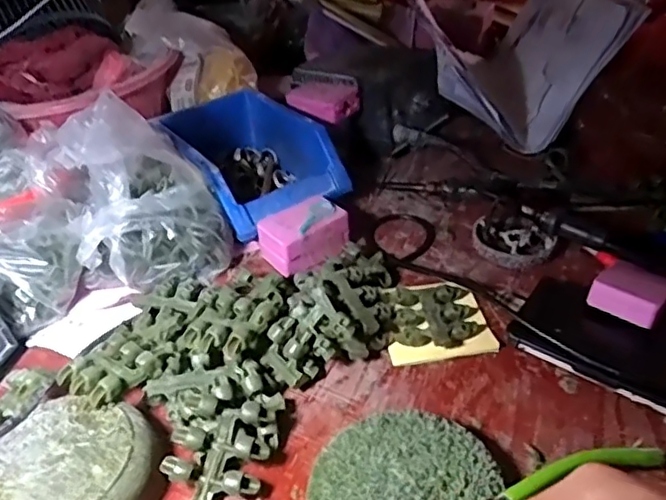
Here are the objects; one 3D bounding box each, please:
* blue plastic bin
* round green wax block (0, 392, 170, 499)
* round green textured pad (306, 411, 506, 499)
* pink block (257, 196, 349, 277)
[{"bbox_3d":[-0.082,-0.087,0.589,0.125,0.069,0.188,-25,42,-25],"label":"blue plastic bin"},{"bbox_3d":[-0.150,0.133,0.341,0.092,0.035,0.106,18,42,27],"label":"round green wax block"},{"bbox_3d":[0.035,0.134,0.327,0.090,0.024,0.100,20,43,29],"label":"round green textured pad"},{"bbox_3d":[-0.026,-0.016,0.517,0.065,0.034,0.049,-28,43,-28],"label":"pink block"}]

